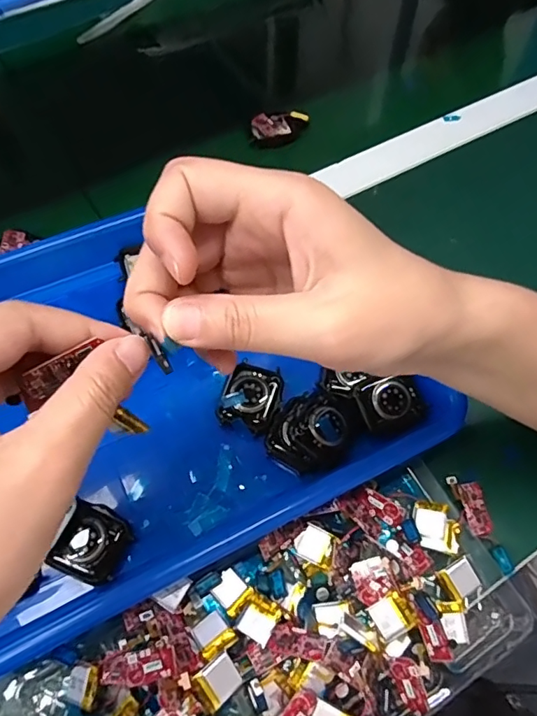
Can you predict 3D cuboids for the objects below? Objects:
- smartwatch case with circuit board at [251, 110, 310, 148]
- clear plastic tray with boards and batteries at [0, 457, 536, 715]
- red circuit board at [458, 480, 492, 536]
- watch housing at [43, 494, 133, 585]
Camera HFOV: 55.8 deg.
[{"bbox_3d":[0.011,-0.216,0.473,0.052,0.020,0.032,-9,61,-5],"label":"smartwatch case with circuit board"},{"bbox_3d":[0.005,0.157,0.260,0.259,0.034,0.114,-24,63,-13],"label":"clear plastic tray with boards and batteries"},{"bbox_3d":[0.125,0.090,0.305,0.015,0.006,0.030,-10,61,-6],"label":"red circuit board"},{"bbox_3d":[-0.096,0.103,0.280,0.033,0.011,0.037,31,61,0],"label":"watch housing"}]

